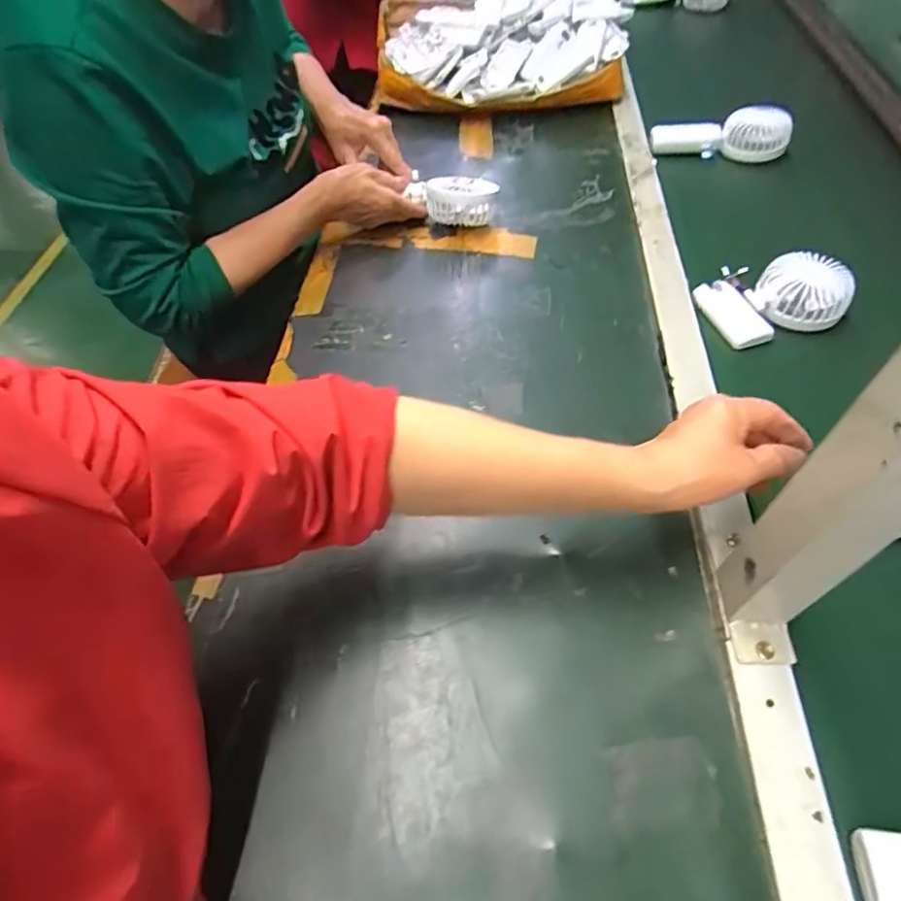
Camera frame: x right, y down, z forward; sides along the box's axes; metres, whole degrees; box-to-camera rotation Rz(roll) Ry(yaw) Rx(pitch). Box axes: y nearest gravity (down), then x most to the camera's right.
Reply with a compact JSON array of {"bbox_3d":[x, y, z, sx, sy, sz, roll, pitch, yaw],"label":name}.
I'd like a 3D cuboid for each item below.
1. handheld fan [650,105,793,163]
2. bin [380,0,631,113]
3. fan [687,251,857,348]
[{"bbox_3d":[0.378,-0.444,0.799,0.177,0.049,0.071,2,53,3],"label":"handheld fan"},{"bbox_3d":[0.075,-0.649,0.916,0.378,0.121,0.260,-2,53,0],"label":"bin"},{"bbox_3d":[0.334,-0.170,0.593,0.122,0.058,0.099,-13,54,-8],"label":"fan"}]

